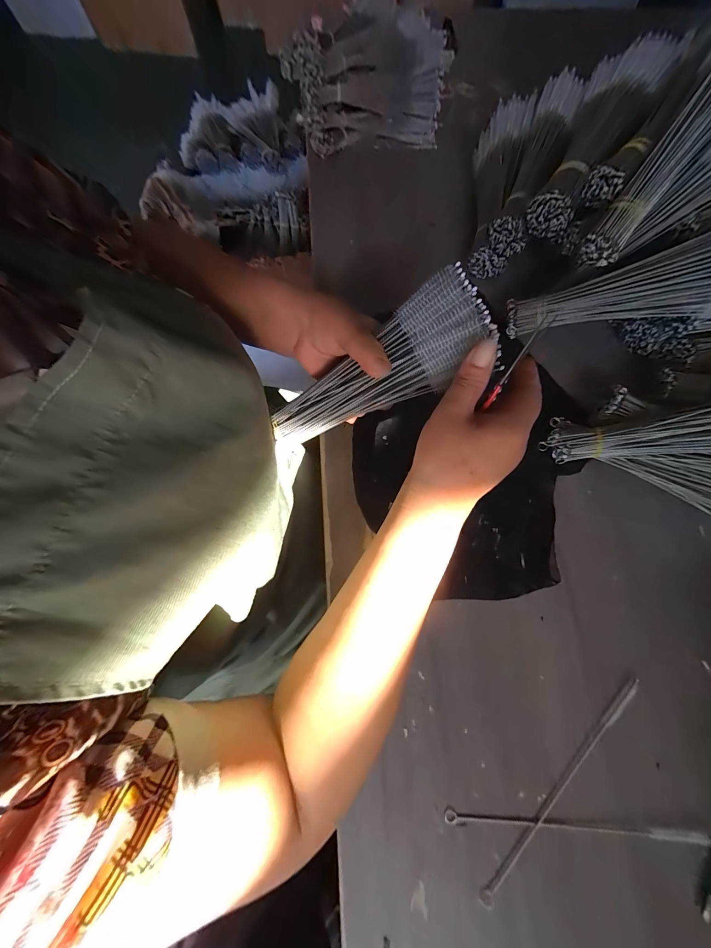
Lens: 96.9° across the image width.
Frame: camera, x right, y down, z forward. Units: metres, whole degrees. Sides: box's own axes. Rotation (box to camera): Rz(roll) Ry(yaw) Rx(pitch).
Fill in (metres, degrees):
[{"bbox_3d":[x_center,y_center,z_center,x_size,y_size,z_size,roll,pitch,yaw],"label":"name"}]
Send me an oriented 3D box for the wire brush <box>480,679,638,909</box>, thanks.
[{"bbox_3d":[0.193,0.282,0.286,0.232,0.004,0.011,-40,79,-13],"label":"wire brush"}]

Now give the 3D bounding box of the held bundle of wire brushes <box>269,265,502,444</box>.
[{"bbox_3d":[0.013,-0.085,0.273,0.194,0.034,0.068,-27,74,23],"label":"held bundle of wire brushes"}]

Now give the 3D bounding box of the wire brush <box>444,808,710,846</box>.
[{"bbox_3d":[0.198,0.312,0.277,0.236,0.004,0.010,5,73,-1],"label":"wire brush"}]

